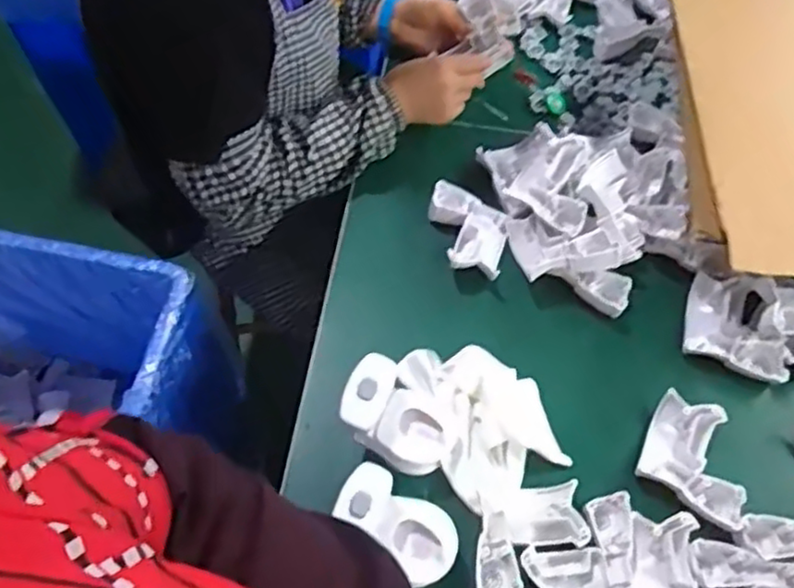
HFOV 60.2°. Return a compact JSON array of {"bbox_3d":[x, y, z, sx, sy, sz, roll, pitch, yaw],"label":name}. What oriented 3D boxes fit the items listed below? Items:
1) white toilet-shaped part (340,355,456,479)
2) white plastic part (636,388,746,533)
[{"bbox_3d":[0.003,0.115,0.630,0.102,0.084,0.075,29,66,12],"label":"white toilet-shaped part"},{"bbox_3d":[0.287,0.159,0.658,0.098,0.030,0.103,26,65,11],"label":"white plastic part"}]

